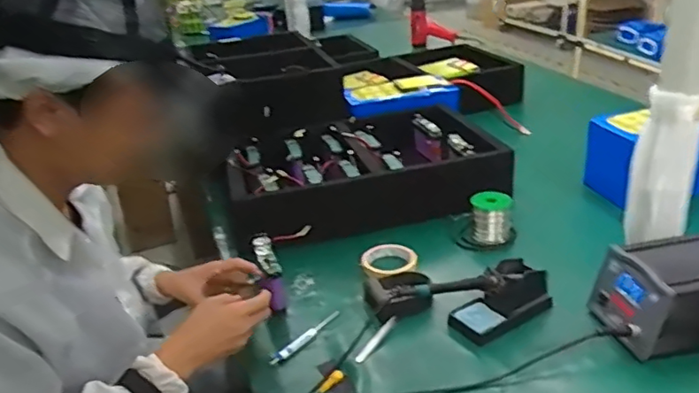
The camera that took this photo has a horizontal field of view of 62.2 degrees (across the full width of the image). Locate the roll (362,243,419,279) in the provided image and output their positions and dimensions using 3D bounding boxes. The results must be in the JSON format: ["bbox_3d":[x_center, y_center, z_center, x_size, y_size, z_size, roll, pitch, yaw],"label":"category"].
[{"bbox_3d":[0.074,0.117,1.010,0.091,0.028,0.096,-5,27,3],"label":"roll"}]

